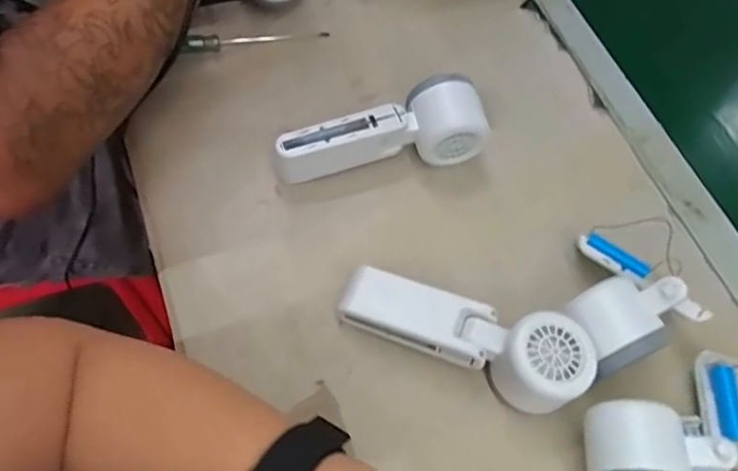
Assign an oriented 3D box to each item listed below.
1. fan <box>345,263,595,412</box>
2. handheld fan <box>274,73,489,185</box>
[{"bbox_3d":[0.061,0.069,0.397,0.166,0.047,0.061,17,62,2],"label":"fan"},{"bbox_3d":[0.012,-0.082,0.462,0.170,0.052,0.049,-8,64,-11],"label":"handheld fan"}]

